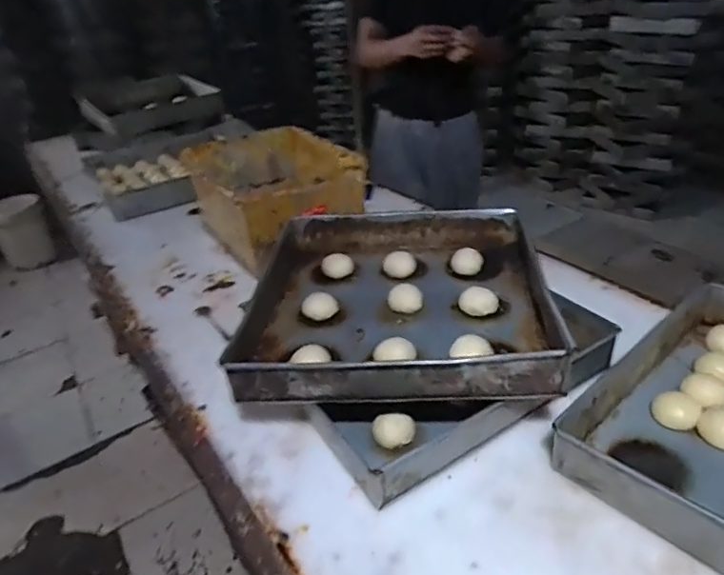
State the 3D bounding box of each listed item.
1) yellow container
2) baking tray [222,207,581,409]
[{"bbox_3d":[-0.188,-0.202,1.174,0.283,0.186,0.386,-24,37,-25],"label":"yellow container"},{"bbox_3d":[0.051,0.005,0.795,0.405,0.095,0.433,-3,33,6],"label":"baking tray"}]

